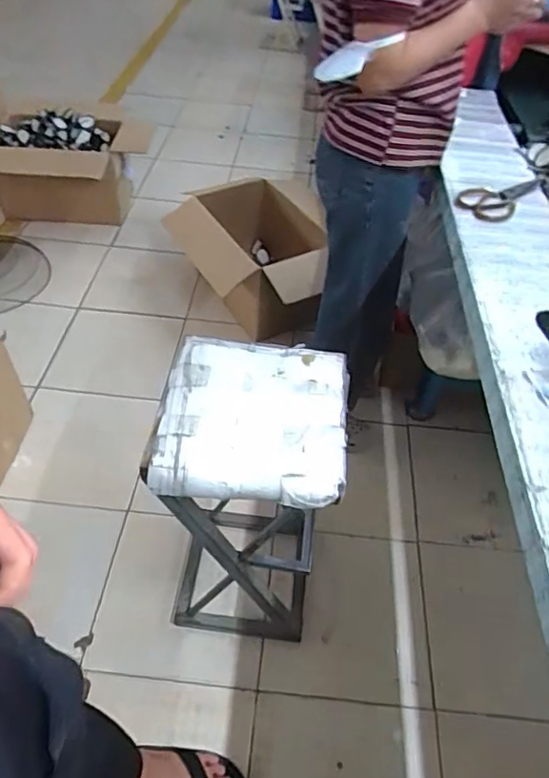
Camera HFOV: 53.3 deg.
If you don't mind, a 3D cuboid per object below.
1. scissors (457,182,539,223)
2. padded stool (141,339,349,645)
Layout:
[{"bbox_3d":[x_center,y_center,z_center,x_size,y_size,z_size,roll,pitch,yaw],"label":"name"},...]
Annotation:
[{"bbox_3d":[0.431,-0.376,1.057,0.100,0.013,0.210,32,54,23],"label":"scissors"},{"bbox_3d":[-0.053,0.253,1.119,0.298,0.667,0.310,6,48,1],"label":"padded stool"}]

